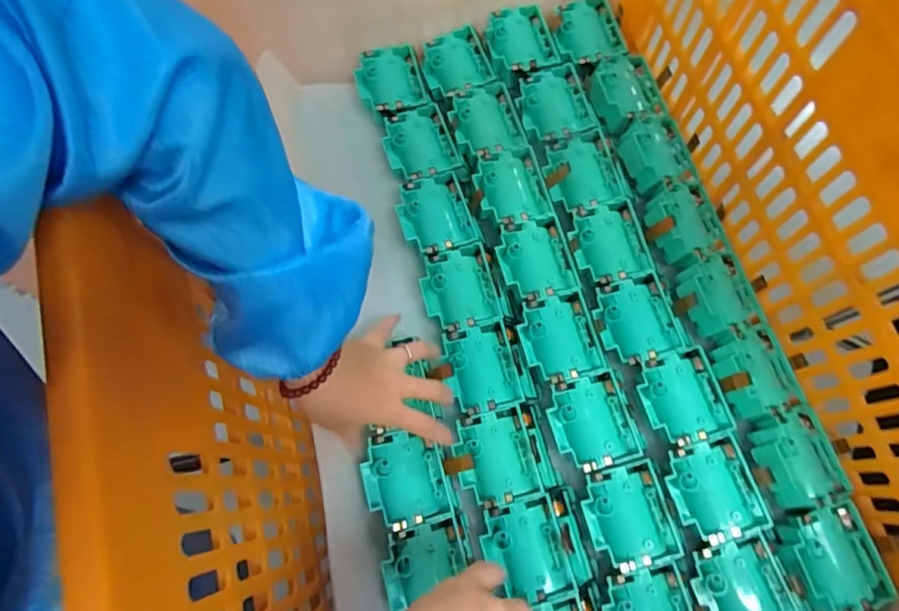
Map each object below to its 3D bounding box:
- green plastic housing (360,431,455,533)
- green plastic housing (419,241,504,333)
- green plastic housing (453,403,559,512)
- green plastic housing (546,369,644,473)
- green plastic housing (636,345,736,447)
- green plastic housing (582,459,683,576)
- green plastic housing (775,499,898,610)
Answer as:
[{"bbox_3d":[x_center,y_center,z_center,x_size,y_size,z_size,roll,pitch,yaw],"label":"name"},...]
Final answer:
[{"bbox_3d":[-0.035,0.140,0.466,0.063,0.030,0.072,-13,73,-3],"label":"green plastic housing"},{"bbox_3d":[0.009,-0.012,0.514,0.062,0.020,0.071,-15,73,-3],"label":"green plastic housing"},{"bbox_3d":[0.044,0.124,0.475,0.074,0.026,0.072,-14,73,-3],"label":"green plastic housing"},{"bbox_3d":[0.119,0.098,0.484,0.060,0.032,0.071,-17,73,-4],"label":"green plastic housing"},{"bbox_3d":[0.195,0.078,0.490,0.064,0.029,0.071,-13,73,-3],"label":"green plastic housing"},{"bbox_3d":[0.140,0.167,0.459,0.060,0.025,0.074,-15,73,-3],"label":"green plastic housing"},{"bbox_3d":[0.289,0.193,0.440,0.073,0.024,0.072,-12,73,-3],"label":"green plastic housing"}]

